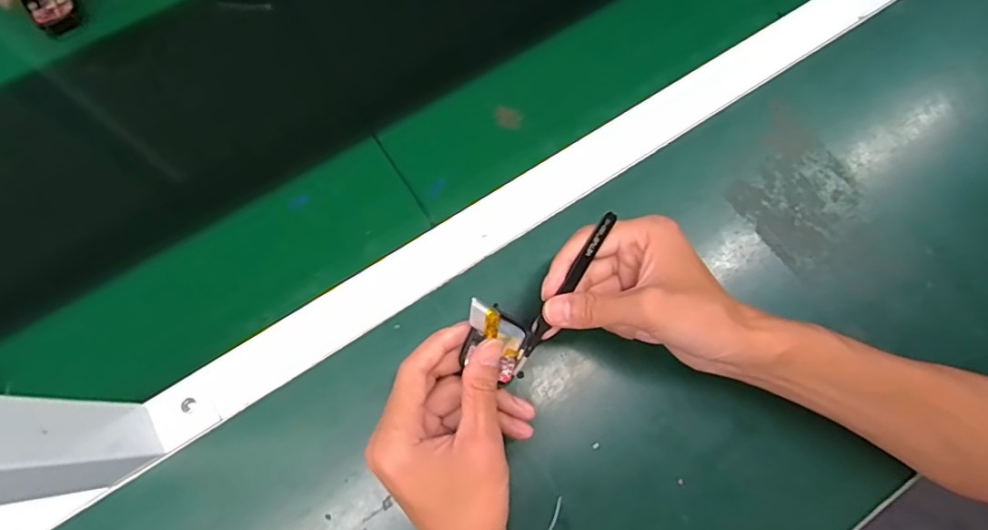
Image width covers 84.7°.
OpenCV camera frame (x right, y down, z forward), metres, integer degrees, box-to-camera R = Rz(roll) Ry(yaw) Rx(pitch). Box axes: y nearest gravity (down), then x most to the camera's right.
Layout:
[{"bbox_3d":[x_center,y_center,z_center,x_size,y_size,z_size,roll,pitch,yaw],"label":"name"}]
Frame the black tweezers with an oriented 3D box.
[{"bbox_3d":[0.048,0.014,0.343,0.014,0.010,0.107,32,85,7],"label":"black tweezers"}]

